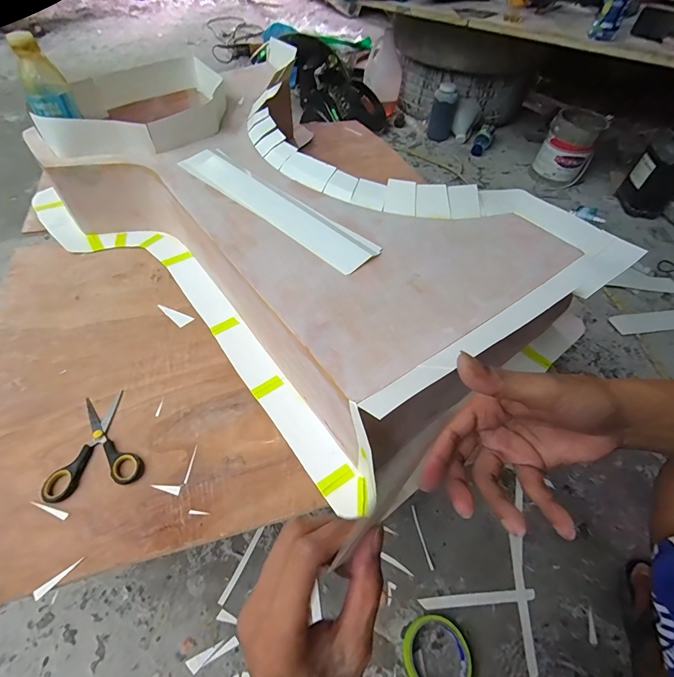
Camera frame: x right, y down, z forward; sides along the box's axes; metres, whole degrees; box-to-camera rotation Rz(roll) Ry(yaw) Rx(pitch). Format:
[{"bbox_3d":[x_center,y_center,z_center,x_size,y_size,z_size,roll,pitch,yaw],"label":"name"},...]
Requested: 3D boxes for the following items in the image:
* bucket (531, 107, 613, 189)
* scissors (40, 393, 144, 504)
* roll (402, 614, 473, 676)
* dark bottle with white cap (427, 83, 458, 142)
[{"bbox_3d":[0.840,-0.692,1.304,0.176,0.214,0.169,30,57,18],"label":"bucket"},{"bbox_3d":[-0.283,0.120,0.425,0.097,0.009,0.123,-12,55,-13],"label":"scissors"},{"bbox_3d":[0.141,0.444,0.499,0.090,0.010,0.094,2,53,-2],"label":"roll"},{"bbox_3d":[0.433,-0.917,1.466,0.095,0.184,0.084,9,53,3],"label":"dark bottle with white cap"}]

